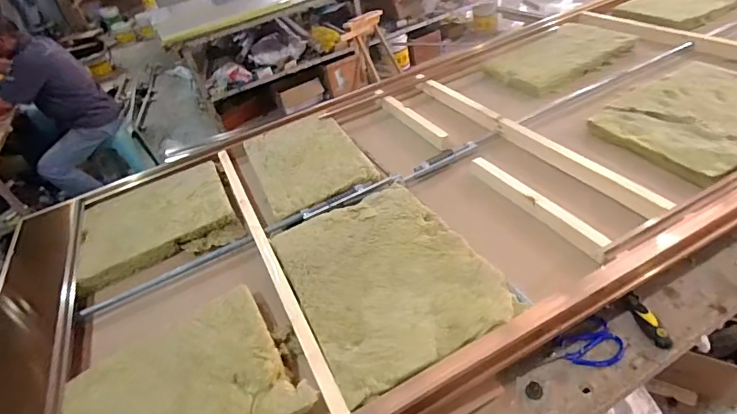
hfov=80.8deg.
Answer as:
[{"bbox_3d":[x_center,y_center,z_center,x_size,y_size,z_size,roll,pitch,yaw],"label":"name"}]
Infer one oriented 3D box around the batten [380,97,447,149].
[{"bbox_3d":[0.130,-0.264,1.288,0.029,0.042,0.356,-24,39,-14],"label":"batten"}]

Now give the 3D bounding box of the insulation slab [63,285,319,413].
[{"bbox_3d":[-0.313,0.300,0.698,0.372,0.045,0.317,-27,40,-18],"label":"insulation slab"}]

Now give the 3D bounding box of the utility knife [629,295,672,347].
[{"bbox_3d":[0.486,0.196,0.756,0.028,0.021,0.108,-12,38,1],"label":"utility knife"}]

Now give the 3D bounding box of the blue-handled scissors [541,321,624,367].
[{"bbox_3d":[0.368,0.248,0.742,0.156,0.021,0.069,-21,39,-10],"label":"blue-handled scissors"}]

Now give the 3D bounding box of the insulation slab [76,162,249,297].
[{"bbox_3d":[-0.543,0.030,1.122,0.377,0.062,0.347,-23,39,-13],"label":"insulation slab"}]

